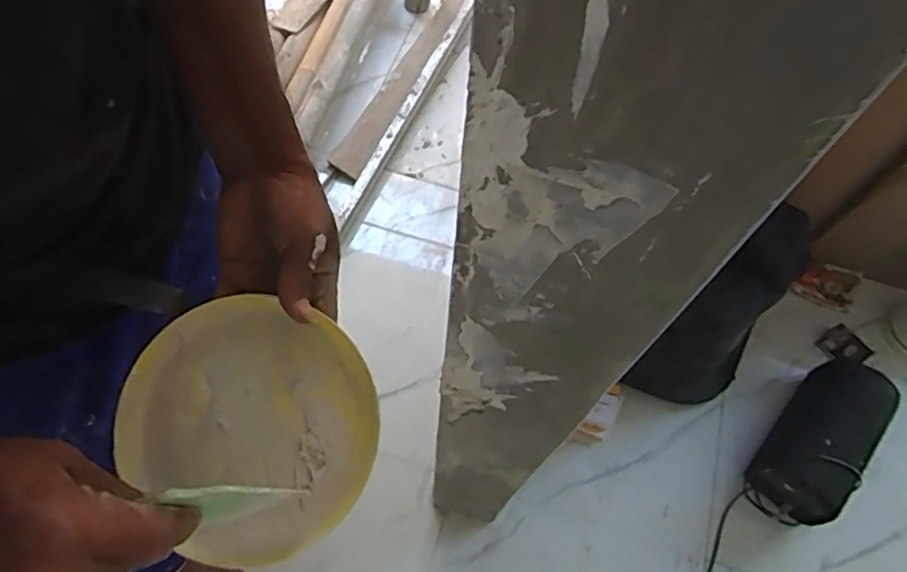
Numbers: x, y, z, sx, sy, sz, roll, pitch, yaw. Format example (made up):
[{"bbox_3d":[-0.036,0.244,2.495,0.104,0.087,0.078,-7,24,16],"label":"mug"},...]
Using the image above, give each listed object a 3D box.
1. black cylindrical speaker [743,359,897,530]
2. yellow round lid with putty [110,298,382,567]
[{"bbox_3d":[0.734,0.300,1.199,0.149,0.157,0.328,38,67,14],"label":"black cylindrical speaker"},{"bbox_3d":[-0.141,0.092,0.420,0.159,0.022,0.178,-43,80,-14],"label":"yellow round lid with putty"}]

